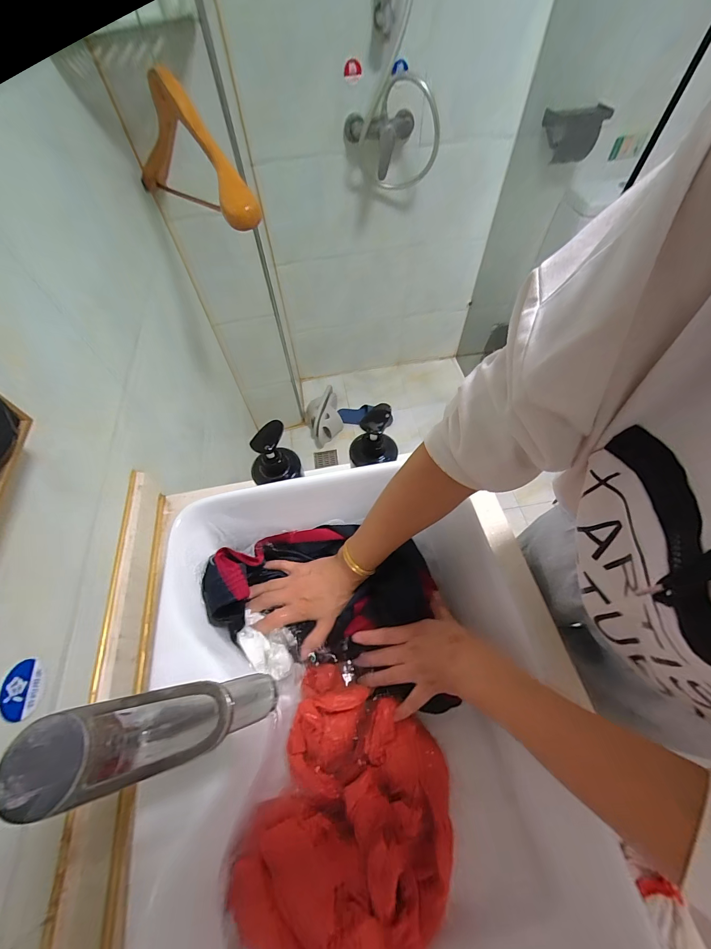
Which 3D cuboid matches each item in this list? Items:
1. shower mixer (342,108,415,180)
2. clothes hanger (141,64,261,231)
[{"bbox_3d":[0.071,-1.032,1.064,0.218,0.128,0.094,2,59,3],"label":"shower mixer"},{"bbox_3d":[-0.316,-0.582,0.606,0.059,0.185,0.415,-38,65,-19],"label":"clothes hanger"}]

